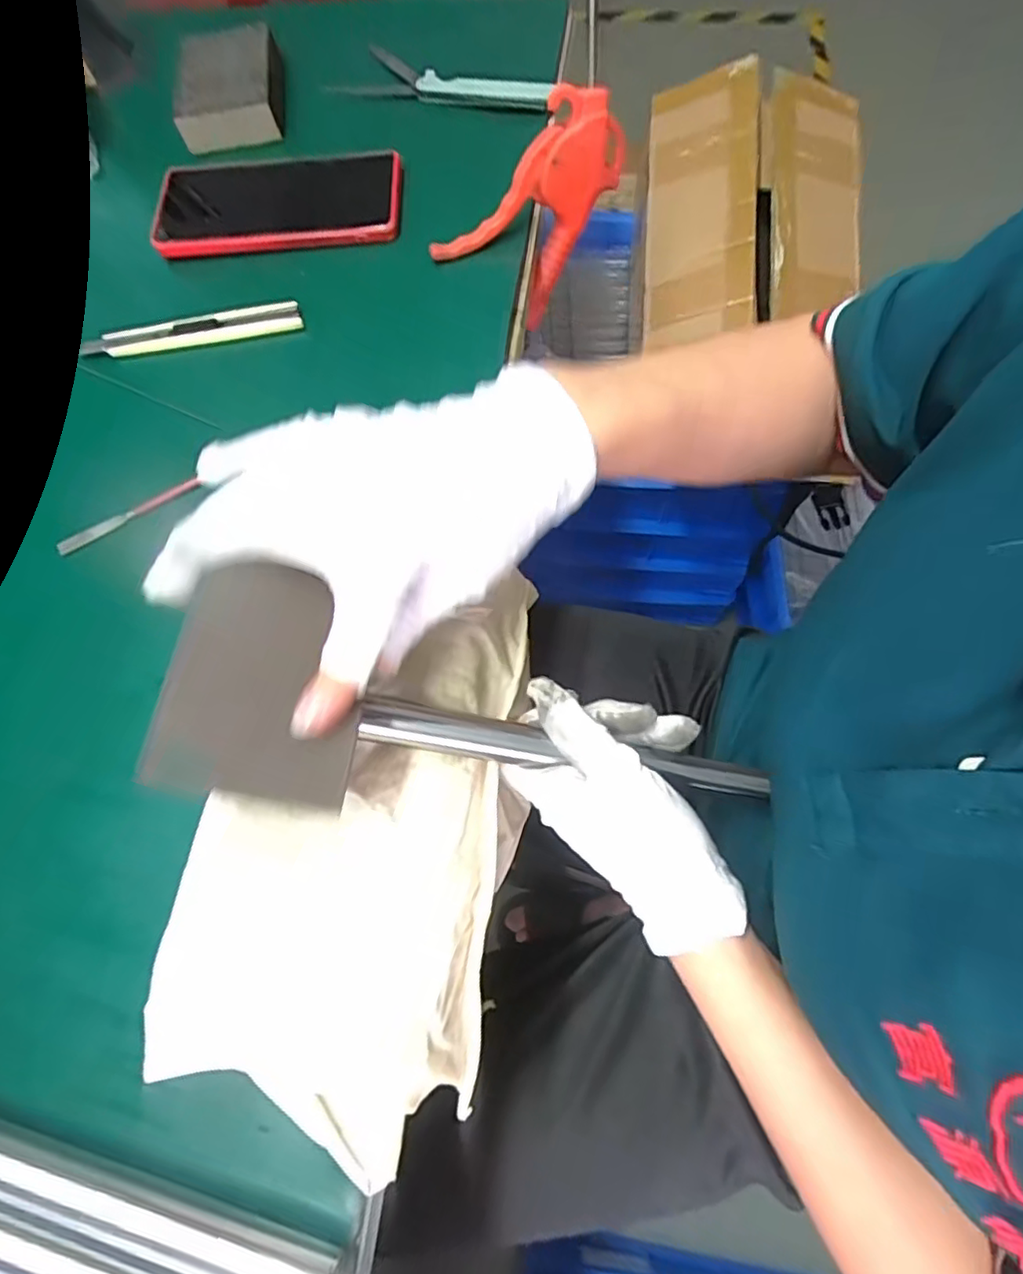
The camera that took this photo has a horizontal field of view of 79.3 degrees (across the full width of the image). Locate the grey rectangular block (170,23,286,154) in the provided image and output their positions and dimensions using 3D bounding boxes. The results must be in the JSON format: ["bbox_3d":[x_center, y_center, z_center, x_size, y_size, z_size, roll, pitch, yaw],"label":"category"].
[{"bbox_3d":[-0.199,-0.391,0.437,0.069,0.024,0.097,-8,69,0],"label":"grey rectangular block"}]

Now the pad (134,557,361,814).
[{"bbox_3d":[-0.089,0.017,0.227,0.068,0.005,0.082,12,76,-13],"label":"pad"}]

